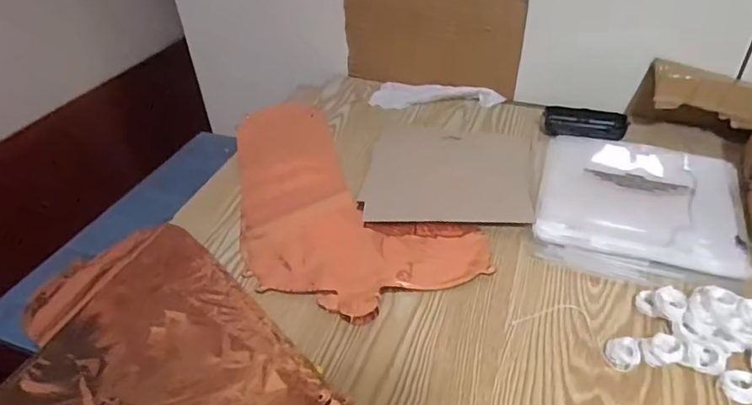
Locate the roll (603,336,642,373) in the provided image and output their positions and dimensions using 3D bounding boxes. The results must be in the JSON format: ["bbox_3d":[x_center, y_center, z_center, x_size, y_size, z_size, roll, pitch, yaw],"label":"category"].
[{"bbox_3d":[0.212,0.129,0.441,0.027,0.013,0.028,-1,38,1],"label":"roll"}]

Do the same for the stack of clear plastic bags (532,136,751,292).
[{"bbox_3d":[0.309,-0.005,0.604,0.217,0.018,0.261,11,40,16],"label":"stack of clear plastic bags"}]

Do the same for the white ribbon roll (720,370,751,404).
[{"bbox_3d":[0.291,0.145,0.408,0.026,0.011,0.025,-1,38,1],"label":"white ribbon roll"}]

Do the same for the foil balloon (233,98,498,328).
[{"bbox_3d":[-0.071,-0.020,0.638,0.223,0.011,0.428,-18,41,-20],"label":"foil balloon"}]

